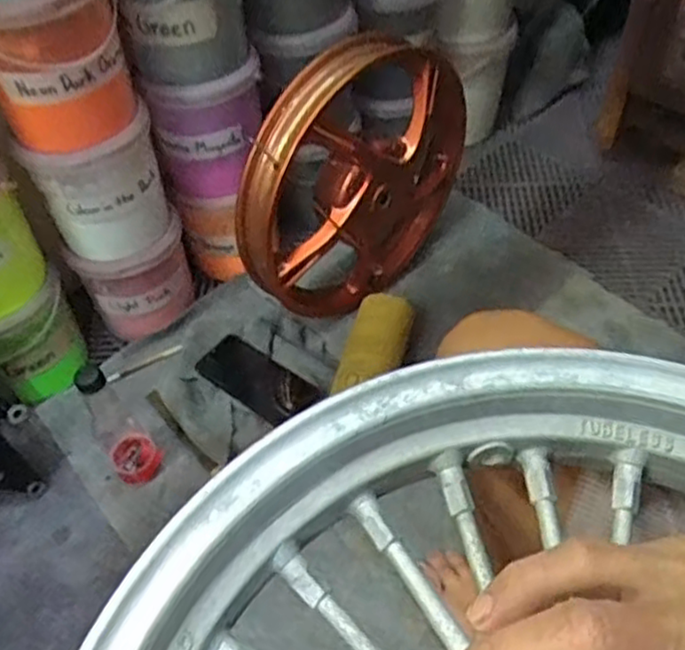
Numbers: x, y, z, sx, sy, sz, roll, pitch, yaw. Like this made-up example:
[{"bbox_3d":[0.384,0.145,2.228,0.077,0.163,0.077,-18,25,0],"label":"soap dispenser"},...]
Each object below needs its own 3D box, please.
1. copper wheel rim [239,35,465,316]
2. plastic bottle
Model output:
[{"bbox_3d":[0.030,-0.198,0.943,0.120,0.337,0.369,30,58,25],"label":"copper wheel rim"},{"bbox_3d":[-0.268,0.114,0.838,0.061,0.194,0.077,-30,56,-22],"label":"plastic bottle"}]

